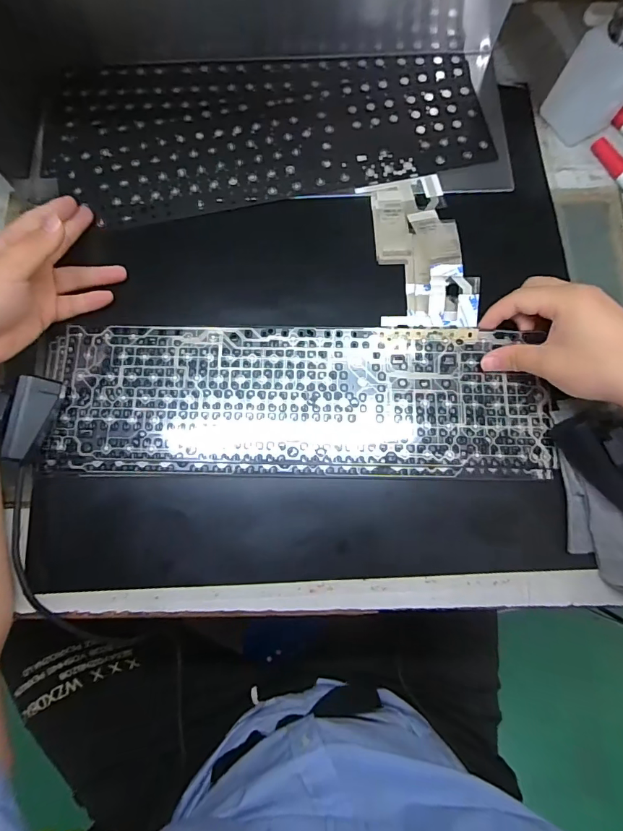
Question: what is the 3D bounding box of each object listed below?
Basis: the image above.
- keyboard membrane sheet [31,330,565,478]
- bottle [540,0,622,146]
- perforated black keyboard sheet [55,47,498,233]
[{"bbox_3d":[-0.011,-0.013,0.364,0.416,0.006,0.128,1,78,1],"label":"keyboard membrane sheet"},{"bbox_3d":[0.270,-0.315,0.372,0.068,0.118,0.049,-26,78,-6],"label":"bottle"},{"bbox_3d":[-0.043,-0.290,0.423,0.422,0.007,0.175,-6,76,0],"label":"perforated black keyboard sheet"}]

